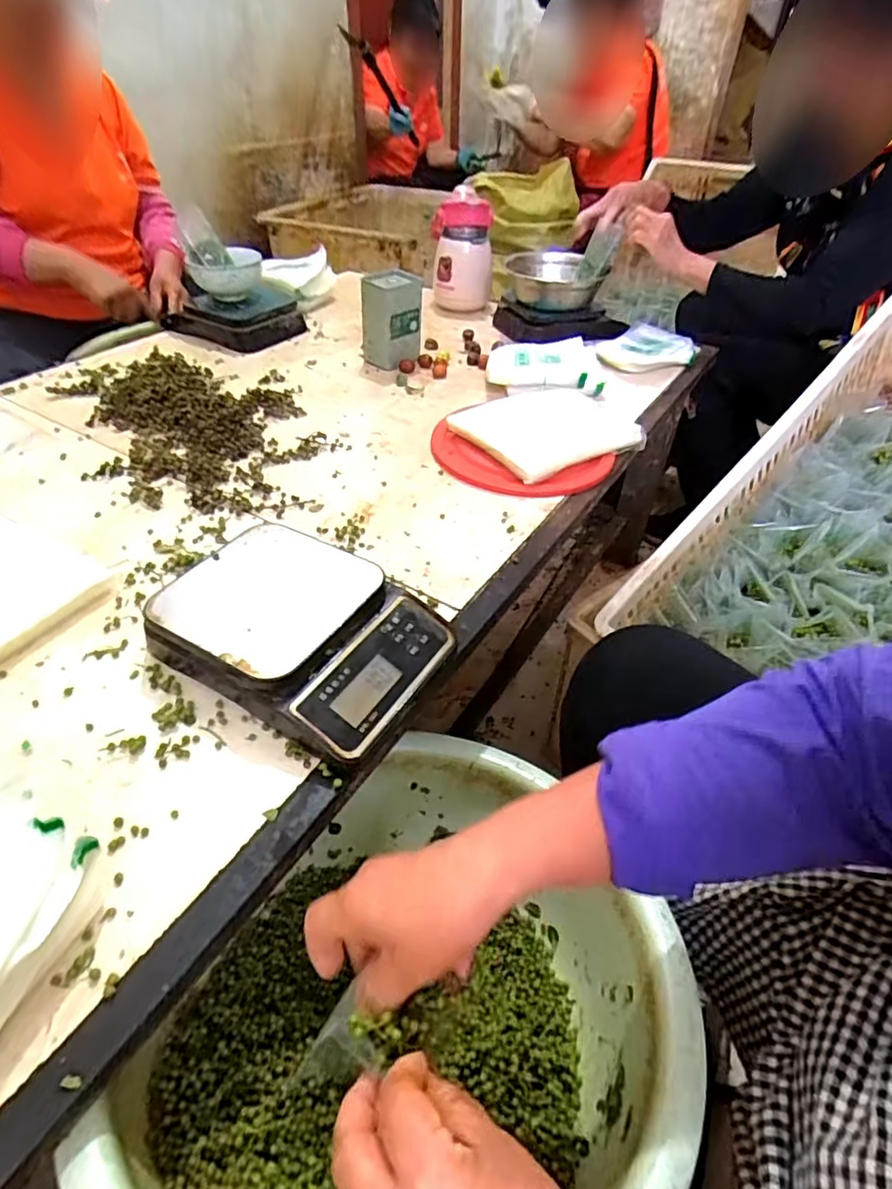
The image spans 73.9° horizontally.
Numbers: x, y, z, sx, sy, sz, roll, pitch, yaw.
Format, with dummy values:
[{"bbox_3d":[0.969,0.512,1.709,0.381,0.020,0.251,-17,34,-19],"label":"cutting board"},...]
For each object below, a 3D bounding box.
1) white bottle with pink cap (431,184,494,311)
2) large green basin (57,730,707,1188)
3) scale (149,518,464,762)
[{"bbox_3d":[0.033,-0.644,1.115,0.113,0.179,0.094,2,42,1],"label":"white bottle with pink cap"},{"bbox_3d":[-0.004,0.270,0.415,0.309,0.173,0.365,15,44,15],"label":"large green basin"},{"bbox_3d":[-0.114,0.026,0.478,0.211,0.053,0.153,22,46,21],"label":"scale"}]

